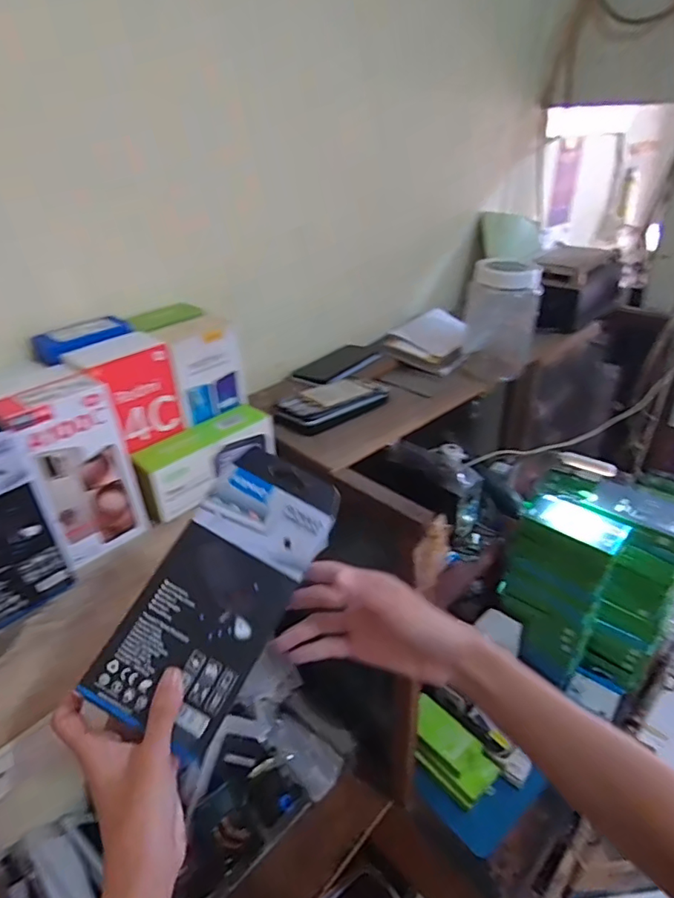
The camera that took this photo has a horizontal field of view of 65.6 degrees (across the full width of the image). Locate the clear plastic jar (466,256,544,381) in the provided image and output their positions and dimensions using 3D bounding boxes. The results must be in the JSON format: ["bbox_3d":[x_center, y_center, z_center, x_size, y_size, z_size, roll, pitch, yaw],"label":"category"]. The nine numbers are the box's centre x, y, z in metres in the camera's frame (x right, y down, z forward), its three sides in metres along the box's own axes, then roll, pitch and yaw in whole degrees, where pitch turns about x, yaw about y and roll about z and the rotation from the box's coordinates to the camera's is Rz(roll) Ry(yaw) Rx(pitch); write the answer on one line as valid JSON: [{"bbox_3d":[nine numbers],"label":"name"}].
[{"bbox_3d":[0.284,-0.221,0.912,0.107,0.200,0.098,1,32,6],"label":"clear plastic jar"}]

